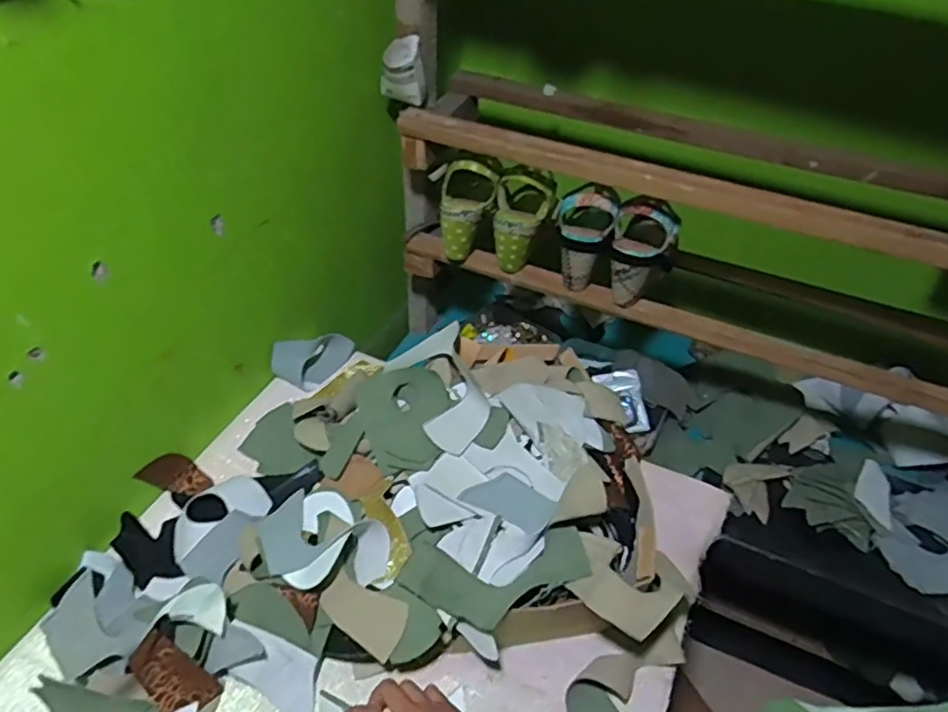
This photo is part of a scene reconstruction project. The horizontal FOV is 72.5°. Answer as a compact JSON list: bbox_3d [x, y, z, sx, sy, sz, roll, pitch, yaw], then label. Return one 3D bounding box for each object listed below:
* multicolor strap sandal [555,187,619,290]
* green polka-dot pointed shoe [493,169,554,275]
[{"bbox_3d":[0.148,-0.163,0.890,0.080,0.128,0.074,12,44,7],"label":"multicolor strap sandal"},{"bbox_3d":[0.071,-0.195,0.922,0.082,0.133,0.086,8,43,4],"label":"green polka-dot pointed shoe"}]

